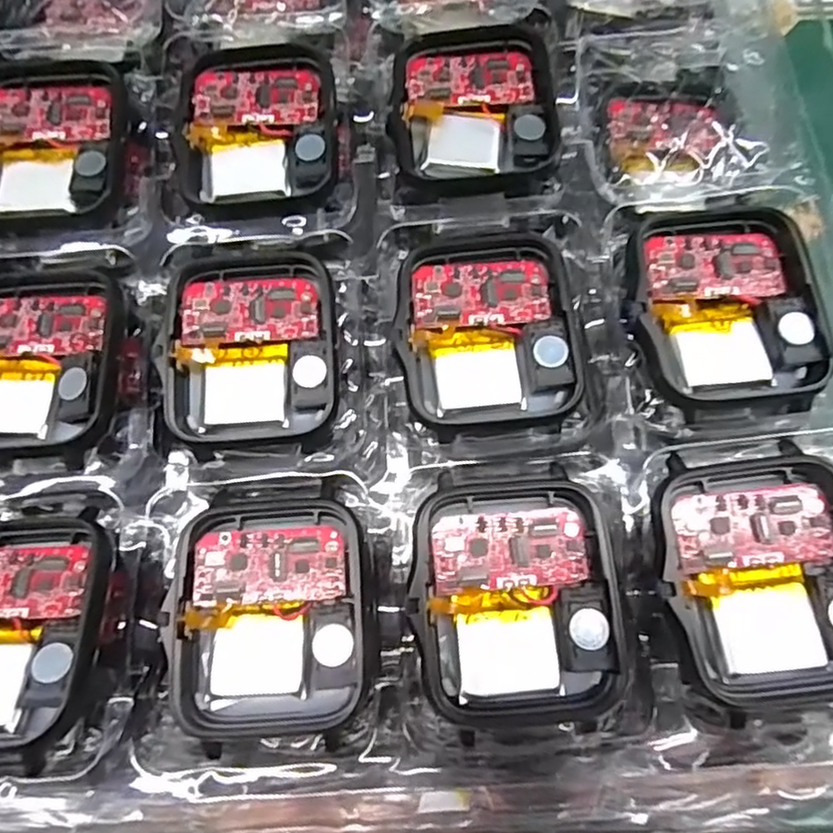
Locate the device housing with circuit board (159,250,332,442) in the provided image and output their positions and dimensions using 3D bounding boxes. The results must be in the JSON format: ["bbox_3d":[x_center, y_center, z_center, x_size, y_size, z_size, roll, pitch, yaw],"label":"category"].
[{"bbox_3d":[-0.036,-0.016,0.139,0.036,0.007,0.044,-3,74,1],"label":"device housing with circuit board"}]

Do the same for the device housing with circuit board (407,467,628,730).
[{"bbox_3d":[0.019,0.035,0.119,0.037,0.008,0.045,-6,74,0],"label":"device housing with circuit board"}]

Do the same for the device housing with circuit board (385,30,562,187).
[{"bbox_3d":[0.014,-0.075,0.149,0.038,0.004,0.041,3,75,2],"label":"device housing with circuit board"}]

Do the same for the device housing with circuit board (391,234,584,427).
[{"bbox_3d":[0.015,-0.020,0.137,0.037,0.006,0.042,-5,74,0],"label":"device housing with circuit board"}]

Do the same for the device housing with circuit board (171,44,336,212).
[{"bbox_3d":[-0.038,-0.071,0.152,0.037,0.007,0.046,-2,74,1],"label":"device housing with circuit board"}]

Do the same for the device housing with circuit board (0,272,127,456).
[{"bbox_3d":[-0.084,-0.012,0.138,0.036,0.006,0.042,-2,74,1],"label":"device housing with circuit board"}]

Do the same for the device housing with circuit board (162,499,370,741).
[{"bbox_3d":[-0.028,0.038,0.122,0.037,0.007,0.043,-4,74,1],"label":"device housing with circuit board"}]

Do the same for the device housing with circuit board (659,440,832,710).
[{"bbox_3d":[0.065,0.030,0.116,0.037,0.006,0.044,-3,74,1],"label":"device housing with circuit board"}]

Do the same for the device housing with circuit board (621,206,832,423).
[{"bbox_3d":[0.065,-0.022,0.132,0.039,0.006,0.046,1,74,2],"label":"device housing with circuit board"}]

